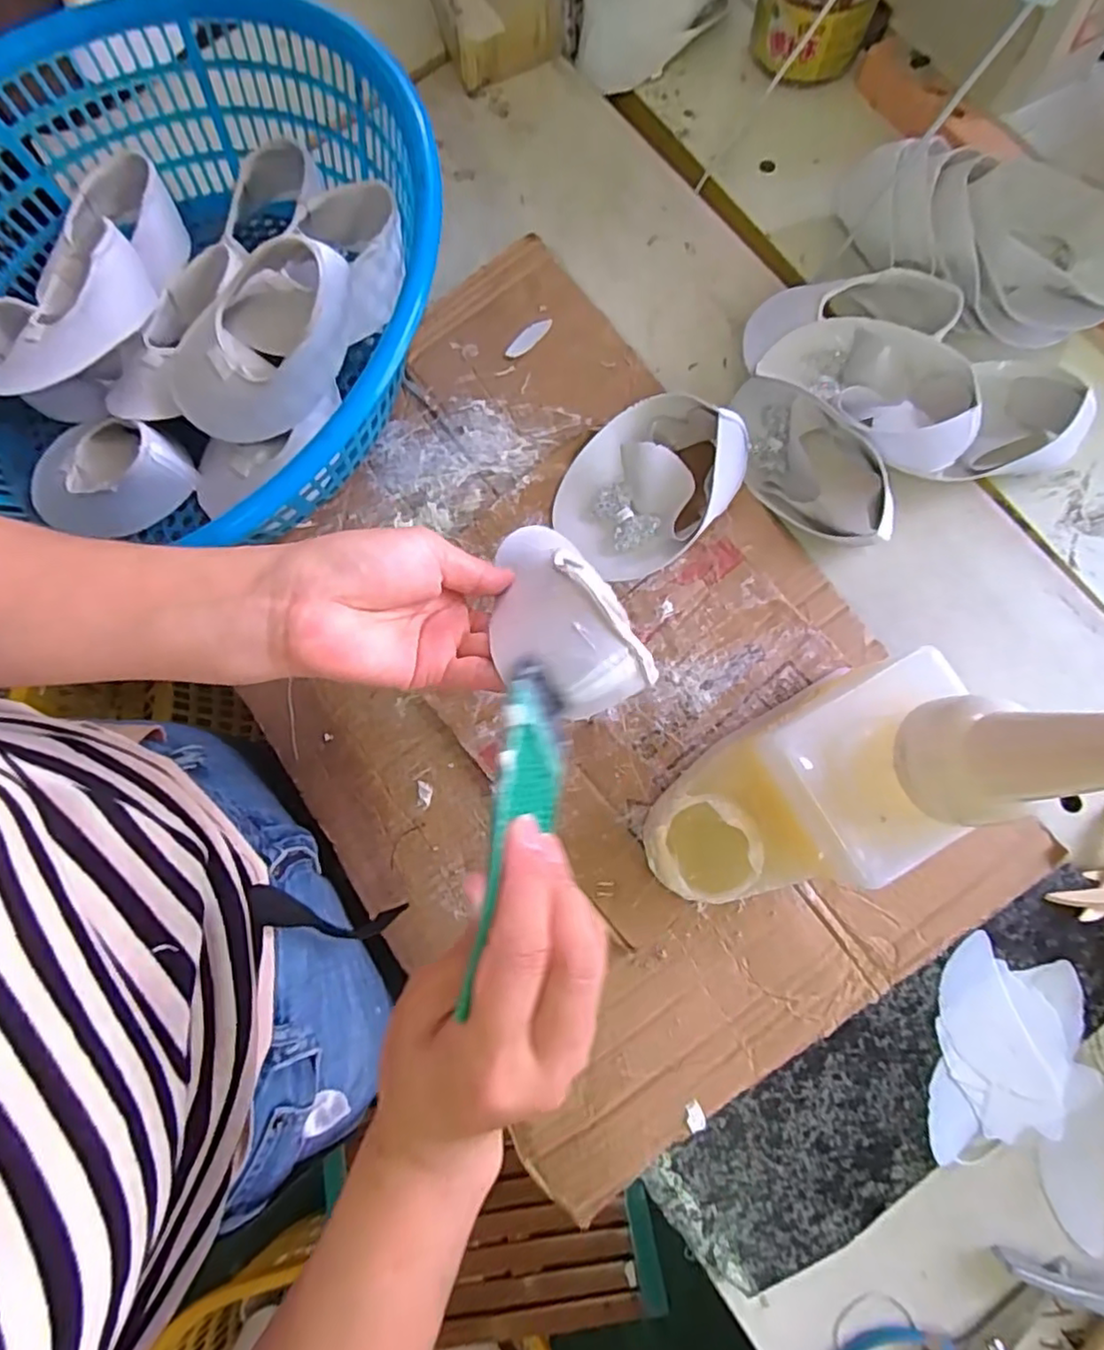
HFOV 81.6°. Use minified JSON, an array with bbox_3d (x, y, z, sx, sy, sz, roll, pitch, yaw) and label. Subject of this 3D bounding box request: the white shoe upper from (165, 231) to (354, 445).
[{"bbox_3d":[-0.224,-0.251,0.498,0.180,0.058,0.111,-23,102,16],"label":"white shoe upper"}]

